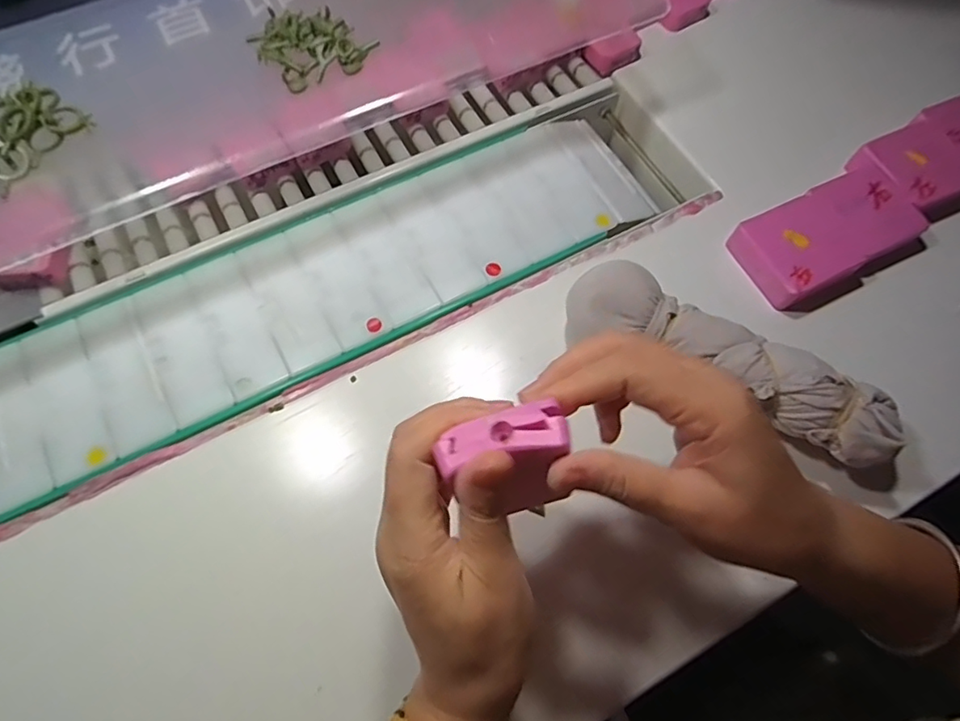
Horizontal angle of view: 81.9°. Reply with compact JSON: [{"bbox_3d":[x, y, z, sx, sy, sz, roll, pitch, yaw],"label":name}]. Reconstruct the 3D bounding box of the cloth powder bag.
[{"bbox_3d":[0.152,0.000,0.346,0.202,0.041,0.050,26,68,10],"label":"cloth powder bag"}]

